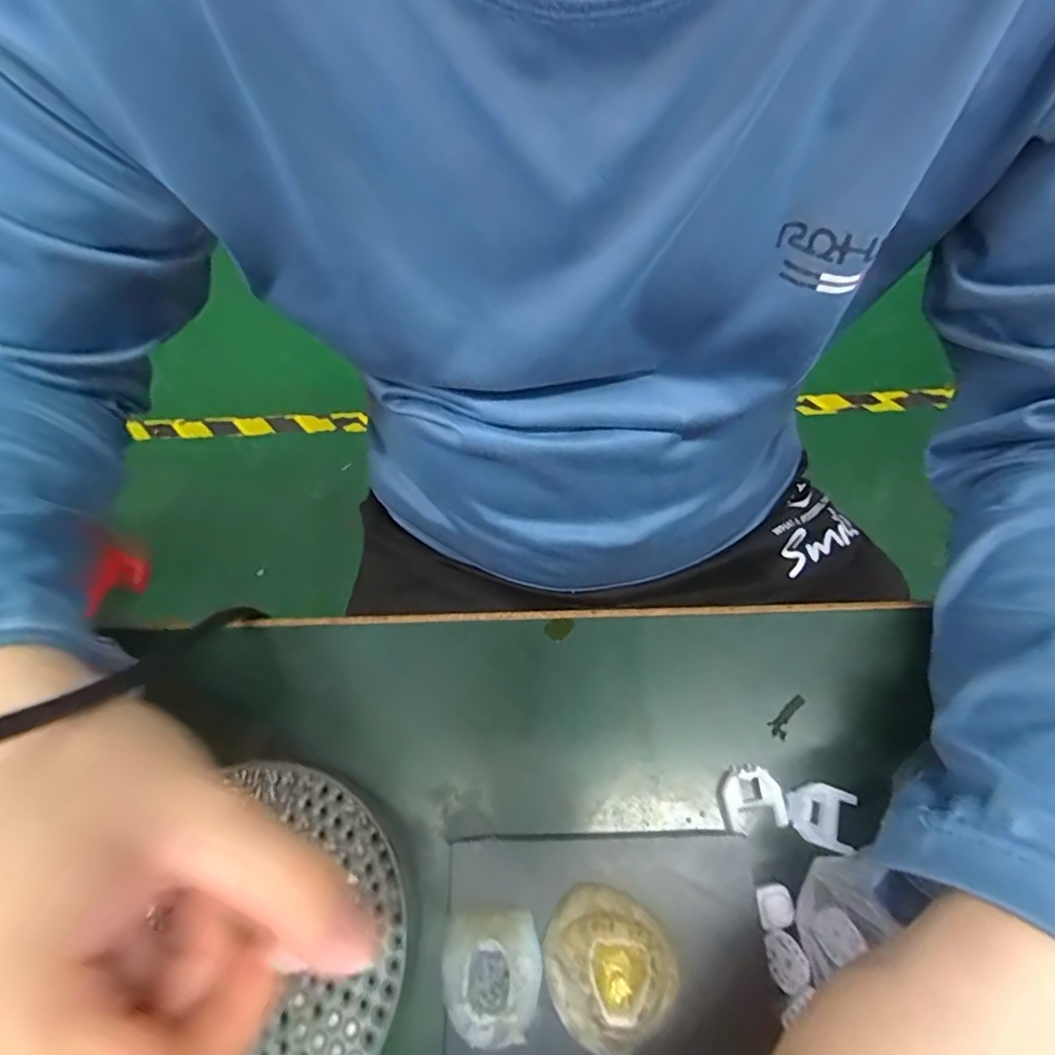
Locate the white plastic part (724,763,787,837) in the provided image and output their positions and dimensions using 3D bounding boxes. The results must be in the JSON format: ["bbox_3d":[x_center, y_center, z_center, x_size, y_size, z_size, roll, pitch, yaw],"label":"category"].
[{"bbox_3d":[0.087,0.105,0.216,0.020,0.009,0.023,-7,65,-1],"label":"white plastic part"}]

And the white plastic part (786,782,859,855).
[{"bbox_3d":[0.110,0.107,0.208,0.024,0.004,0.021,14,67,9],"label":"white plastic part"}]

